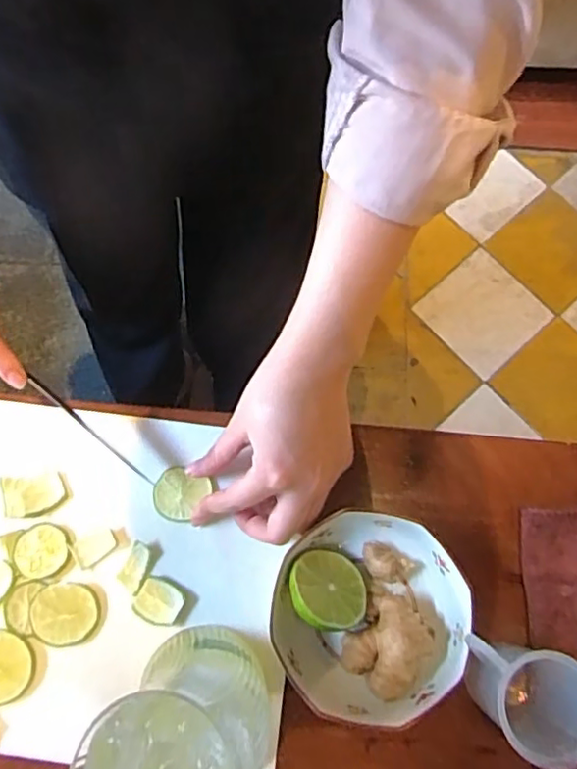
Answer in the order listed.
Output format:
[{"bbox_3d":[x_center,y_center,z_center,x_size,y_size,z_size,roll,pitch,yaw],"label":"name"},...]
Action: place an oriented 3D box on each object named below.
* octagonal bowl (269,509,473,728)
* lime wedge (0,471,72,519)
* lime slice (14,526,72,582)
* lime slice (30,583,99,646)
[{"bbox_3d":[0.049,0.141,0.379,0.115,0.036,0.119,11,73,3],"label":"octagonal bowl"},{"bbox_3d":[-0.166,0.073,0.405,0.042,0.004,0.028,-9,73,-3],"label":"lime wedge"},{"bbox_3d":[-0.158,0.107,0.395,0.033,0.005,0.033,0,72,-1],"label":"lime slice"},{"bbox_3d":[-0.140,0.143,0.384,0.039,0.007,0.036,0,72,-1],"label":"lime slice"}]

